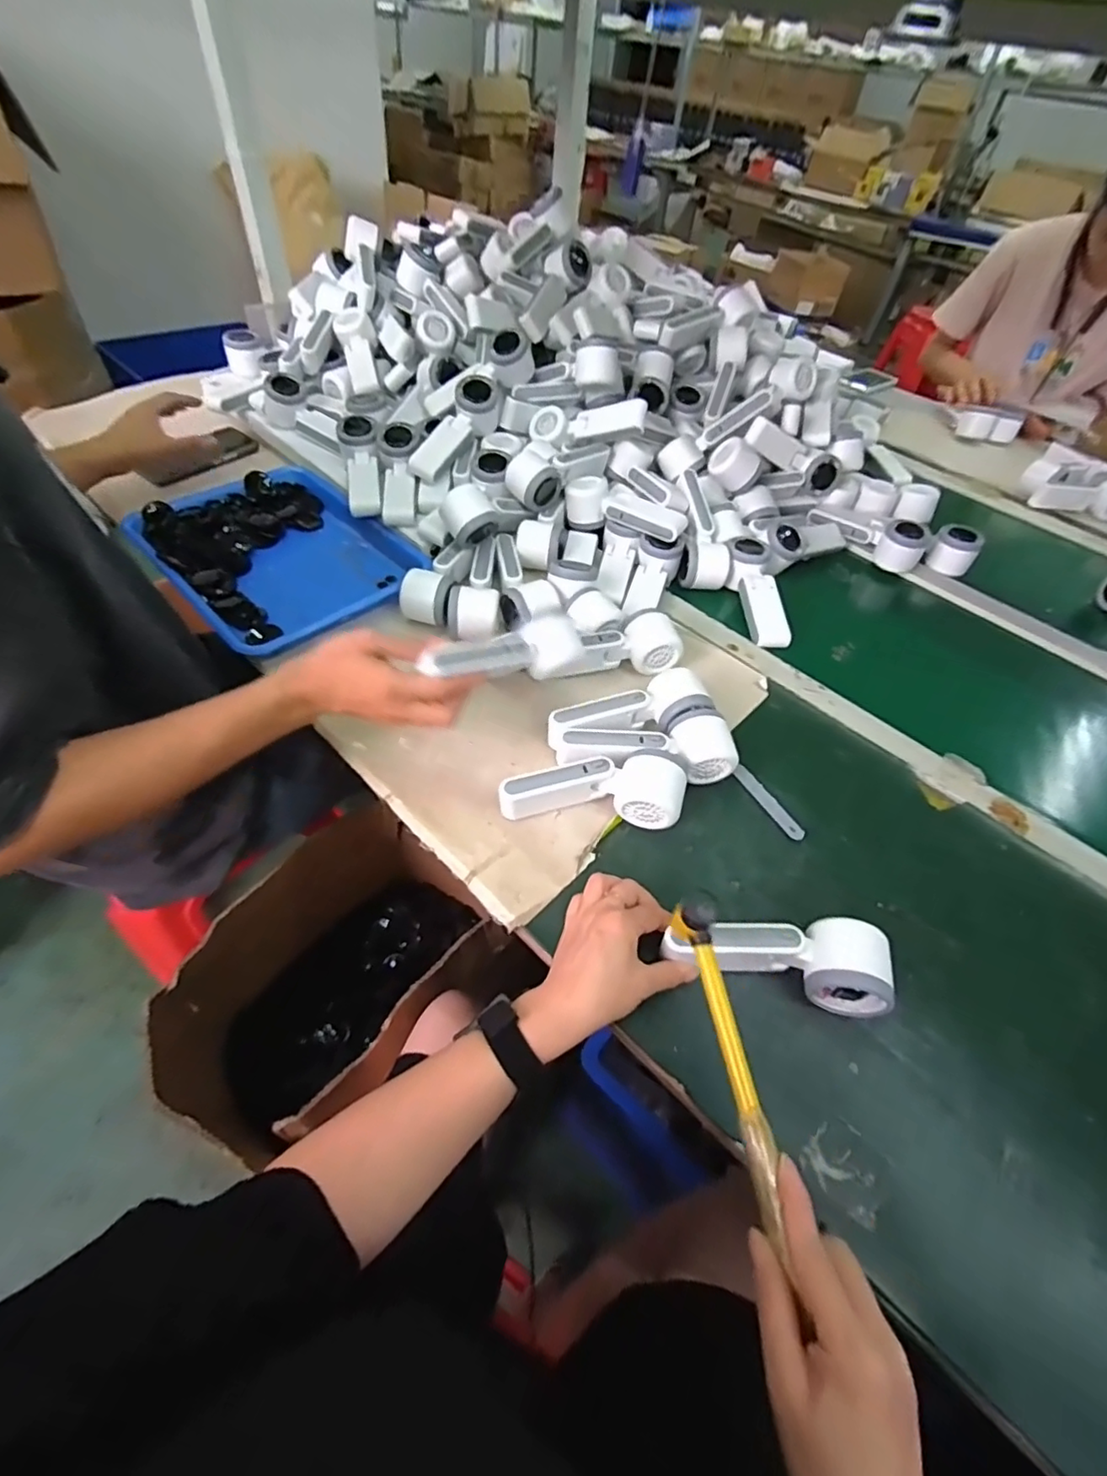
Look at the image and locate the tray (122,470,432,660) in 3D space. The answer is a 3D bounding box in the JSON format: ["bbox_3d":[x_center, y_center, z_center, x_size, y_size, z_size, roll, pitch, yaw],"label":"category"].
[{"bbox_3d":[-0.338,-0.231,0.733,0.253,0.040,0.340,-35,61,-29],"label":"tray"}]

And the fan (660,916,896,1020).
[{"bbox_3d":[0.167,0.164,0.448,0.163,0.042,0.057,10,50,4],"label":"fan"}]

